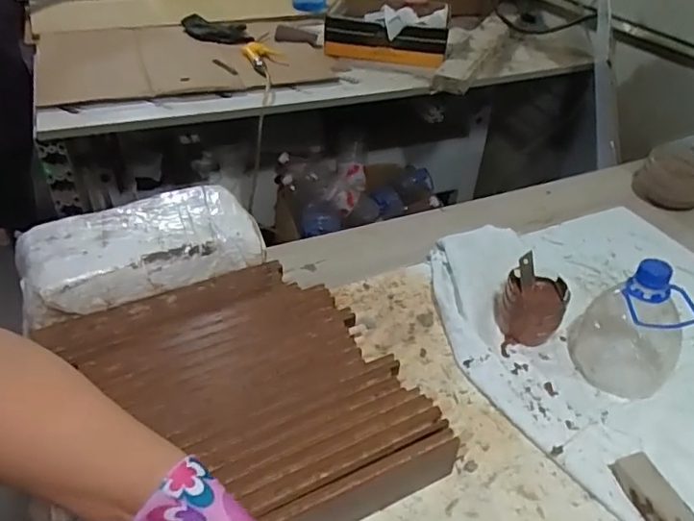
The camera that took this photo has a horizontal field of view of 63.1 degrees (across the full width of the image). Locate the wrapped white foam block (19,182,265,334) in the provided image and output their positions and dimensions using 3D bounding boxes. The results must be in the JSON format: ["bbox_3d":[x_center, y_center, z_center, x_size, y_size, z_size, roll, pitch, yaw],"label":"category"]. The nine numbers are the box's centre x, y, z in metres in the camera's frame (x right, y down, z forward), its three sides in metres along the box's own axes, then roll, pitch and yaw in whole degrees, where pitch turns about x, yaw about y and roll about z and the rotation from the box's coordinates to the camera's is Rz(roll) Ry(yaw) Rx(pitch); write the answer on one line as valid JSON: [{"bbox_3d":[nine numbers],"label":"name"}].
[{"bbox_3d":[-0.225,-0.013,0.619,0.238,0.054,0.115,-18,43,-26],"label":"wrapped white foam block"}]

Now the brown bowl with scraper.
[{"bbox_3d":[0.203,0.055,0.634,0.073,0.071,0.088,17,40,16],"label":"brown bowl with scraper"}]

